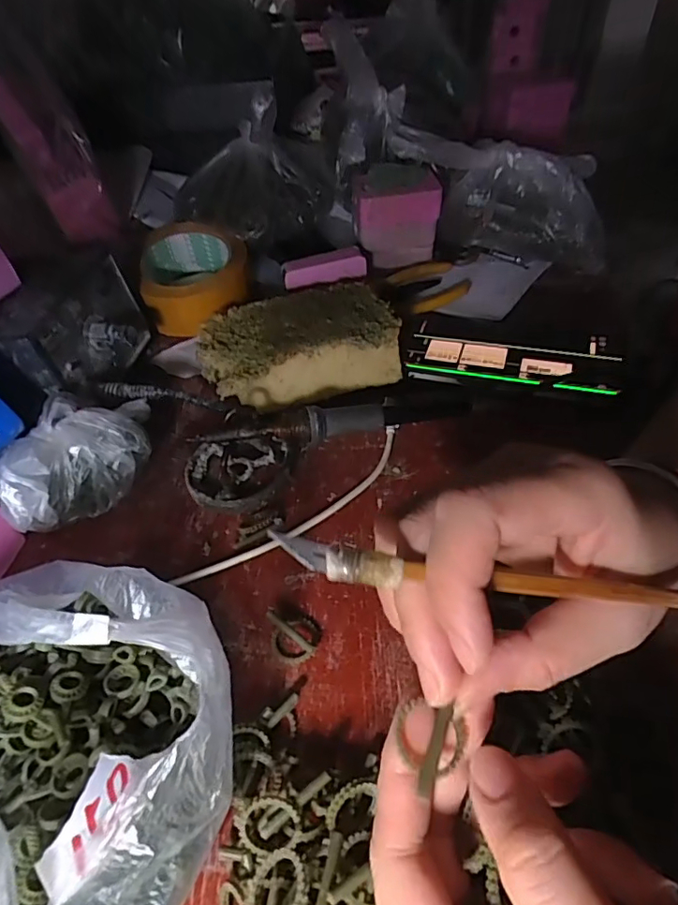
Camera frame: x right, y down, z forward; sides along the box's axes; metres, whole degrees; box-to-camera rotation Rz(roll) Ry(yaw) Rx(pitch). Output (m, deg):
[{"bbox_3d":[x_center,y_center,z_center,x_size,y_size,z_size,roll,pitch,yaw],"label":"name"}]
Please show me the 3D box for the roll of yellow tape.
[{"bbox_3d":[-0.125,-0.154,0.467,0.090,0.055,0.100,-16,48,-8],"label":"roll of yellow tape"}]

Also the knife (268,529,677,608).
[{"bbox_3d":[0.057,0.040,0.164,0.155,0.007,0.012,8,48,-4],"label":"knife"}]

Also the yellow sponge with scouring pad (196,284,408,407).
[{"bbox_3d":[-0.030,-0.078,0.395,0.137,0.048,0.088,-17,48,-9],"label":"yellow sponge with scouring pad"}]

